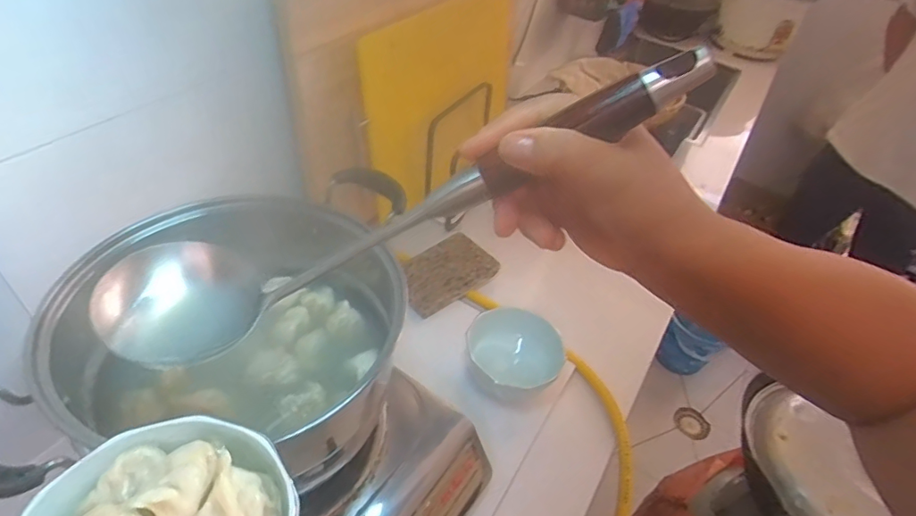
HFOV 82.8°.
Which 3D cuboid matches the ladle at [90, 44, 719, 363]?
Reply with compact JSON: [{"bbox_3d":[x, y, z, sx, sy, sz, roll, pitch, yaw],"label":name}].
[{"bbox_3d":[-0.047,-0.031,0.285,0.348,0.049,0.080,-21,42,15],"label":"ladle"}]

